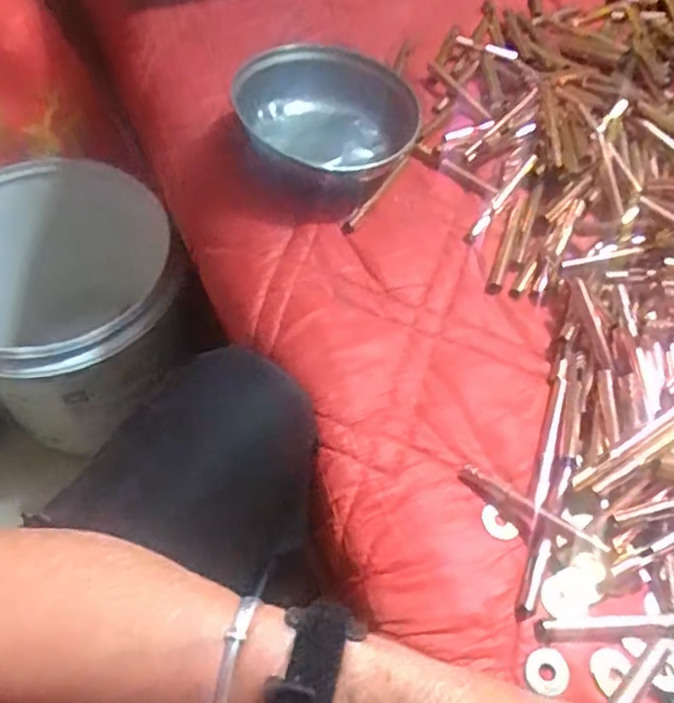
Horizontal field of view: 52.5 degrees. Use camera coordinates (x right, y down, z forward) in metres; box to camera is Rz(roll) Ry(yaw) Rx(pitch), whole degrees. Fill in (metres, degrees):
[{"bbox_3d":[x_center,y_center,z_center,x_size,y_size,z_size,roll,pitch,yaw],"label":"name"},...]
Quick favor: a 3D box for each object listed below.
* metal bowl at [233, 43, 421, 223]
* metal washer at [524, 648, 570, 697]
[{"bbox_3d":[-0.004,-0.182,0.530,0.150,0.057,0.154,-21,60,-17],"label":"metal bowl"},{"bbox_3d":[0.108,0.164,0.350,0.022,0.004,0.021,2,57,-2],"label":"metal washer"}]

